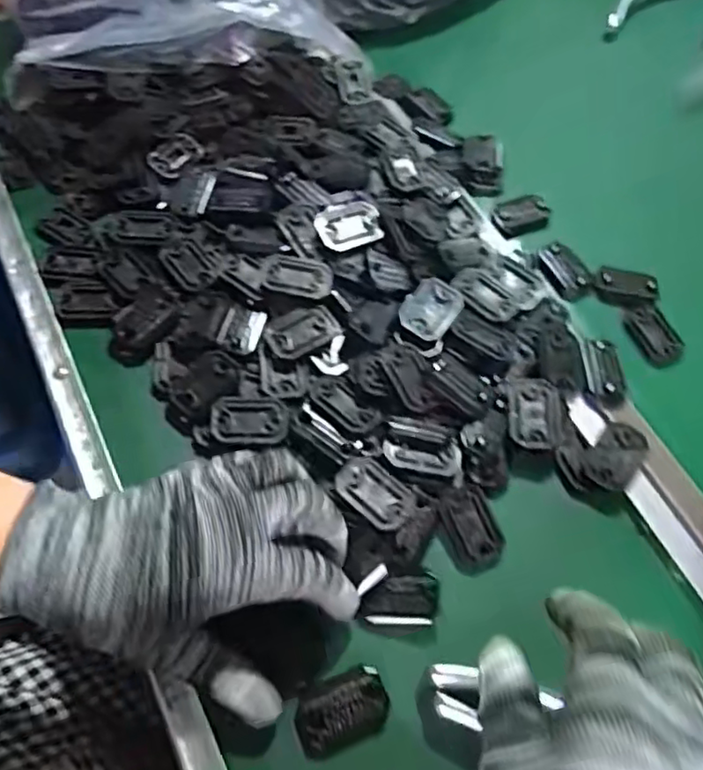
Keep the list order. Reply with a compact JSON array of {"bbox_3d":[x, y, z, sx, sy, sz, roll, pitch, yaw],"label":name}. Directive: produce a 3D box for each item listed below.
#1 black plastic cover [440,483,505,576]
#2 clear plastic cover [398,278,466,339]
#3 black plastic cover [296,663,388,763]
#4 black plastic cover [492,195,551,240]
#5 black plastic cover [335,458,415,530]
[{"bbox_3d":[0.063,0.079,0.348,0.030,0.009,0.043,-24,66,-15],"label":"black plastic cover"},{"bbox_3d":[0.048,-0.047,0.391,0.032,0.005,0.040,30,65,12],"label":"clear plastic cover"},{"bbox_3d":[-0.004,0.153,0.302,0.044,0.006,0.029,-20,65,-14],"label":"black plastic cover"},{"bbox_3d":[0.122,-0.120,0.460,0.040,0.011,0.026,-13,64,-10],"label":"black plastic cover"},{"bbox_3d":[0.013,0.058,0.347,0.042,0.004,0.027,39,67,16],"label":"black plastic cover"}]

